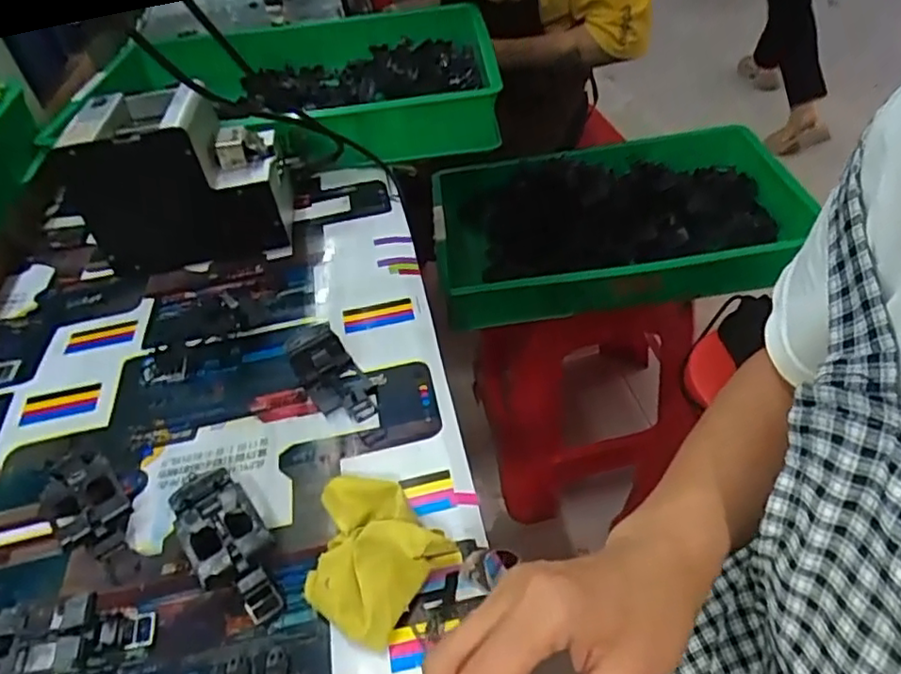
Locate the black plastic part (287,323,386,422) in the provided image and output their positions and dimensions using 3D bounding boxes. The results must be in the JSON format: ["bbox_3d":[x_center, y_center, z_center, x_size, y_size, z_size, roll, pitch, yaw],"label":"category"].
[{"bbox_3d":[-0.097,0.023,0.520,0.053,0.024,0.135,-30,46,-24],"label":"black plastic part"}]

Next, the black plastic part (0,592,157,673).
[{"bbox_3d":[-0.227,0.176,0.361,0.106,0.033,0.044,-13,42,-7],"label":"black plastic part"}]

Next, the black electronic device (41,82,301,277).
[{"bbox_3d":[-0.264,-0.157,0.650,0.178,0.152,0.121,-5,41,2],"label":"black electronic device"}]

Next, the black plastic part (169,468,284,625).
[{"bbox_3d":[-0.140,0.128,0.401,0.046,0.031,0.107,-29,46,-24],"label":"black plastic part"}]

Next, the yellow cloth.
[{"bbox_3d":[-0.054,0.124,0.384,0.097,0.044,0.080,27,51,32],"label":"yellow cloth"}]

